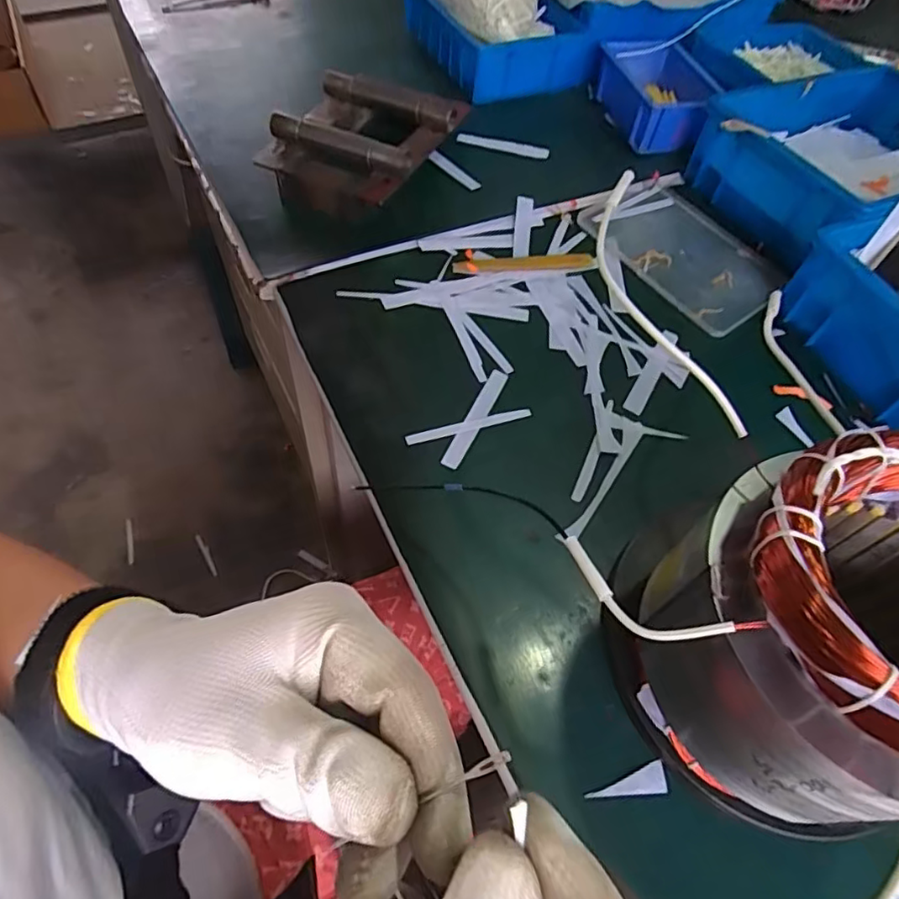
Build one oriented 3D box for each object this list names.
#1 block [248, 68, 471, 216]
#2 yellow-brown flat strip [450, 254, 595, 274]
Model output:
[{"bbox_3d":[-0.081,-0.302,0.570,0.141,0.053,0.193,28,61,12],"label":"block"},{"bbox_3d":[0.069,-0.169,0.532,0.132,0.004,0.016,-8,60,-9],"label":"yellow-brown flat strip"}]

